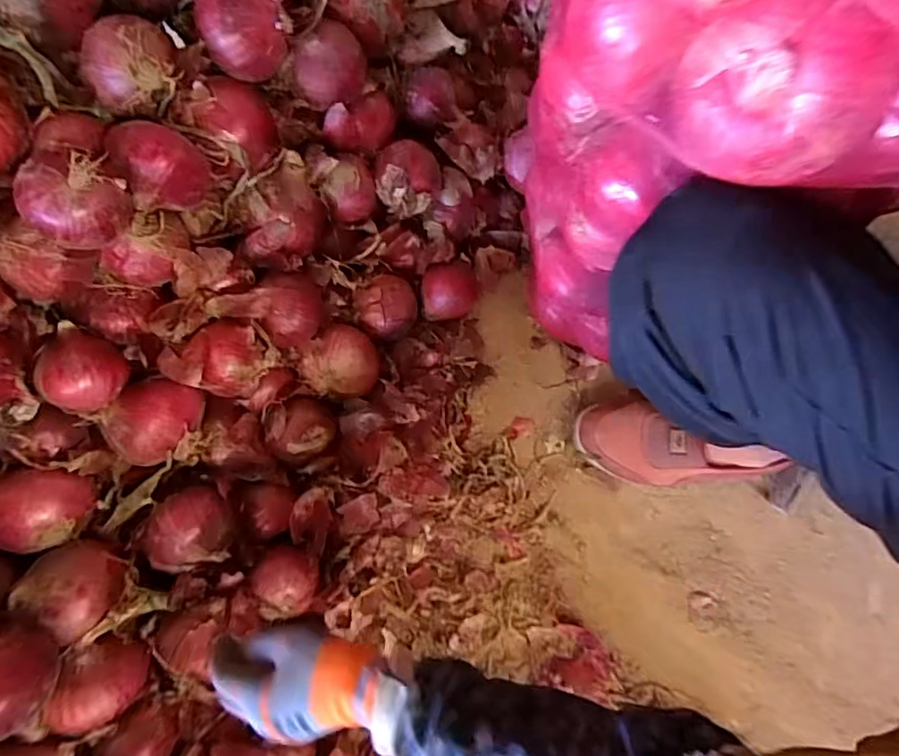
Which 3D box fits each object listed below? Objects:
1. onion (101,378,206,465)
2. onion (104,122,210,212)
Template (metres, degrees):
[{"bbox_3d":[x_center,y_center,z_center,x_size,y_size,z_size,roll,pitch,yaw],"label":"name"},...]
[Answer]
[{"bbox_3d":[-0.293,0.043,0.542,0.078,0.062,0.081,17,78,5],"label":"onion"},{"bbox_3d":[-0.251,-0.187,0.480,0.062,0.053,0.059,0,77,1],"label":"onion"}]

